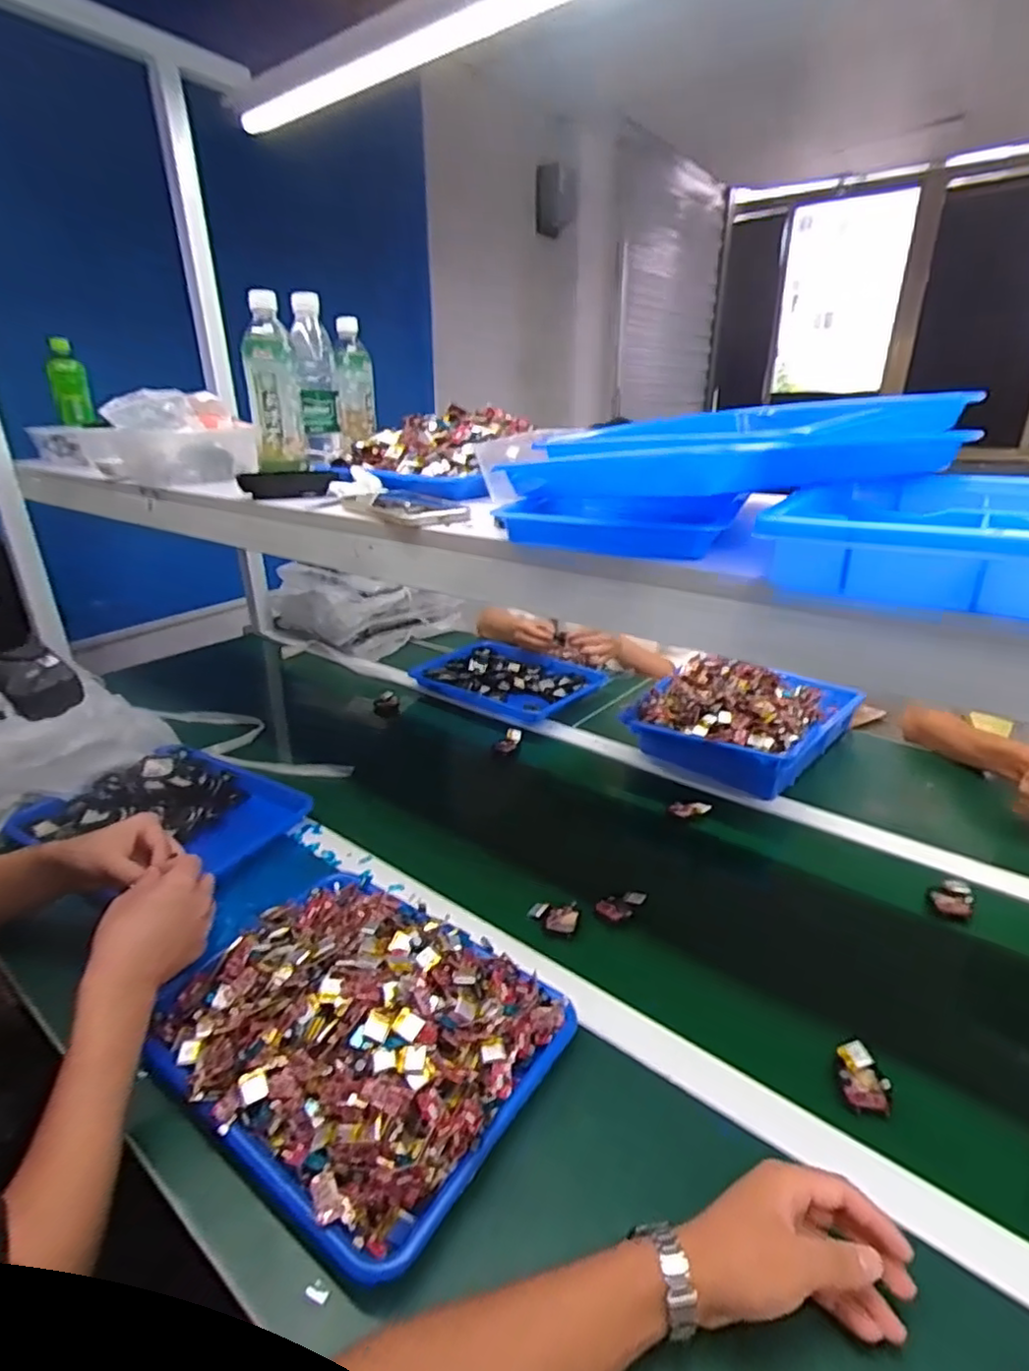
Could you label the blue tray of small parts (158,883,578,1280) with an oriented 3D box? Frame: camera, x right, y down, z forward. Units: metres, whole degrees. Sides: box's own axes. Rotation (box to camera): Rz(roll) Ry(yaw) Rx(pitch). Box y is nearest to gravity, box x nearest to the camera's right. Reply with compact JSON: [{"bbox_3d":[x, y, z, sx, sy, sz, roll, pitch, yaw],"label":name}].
[{"bbox_3d":[-0.139,0.283,0.562,0.316,0.065,0.245,16,30,32],"label":"blue tray of small parts"}]

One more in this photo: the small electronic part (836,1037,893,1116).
[{"bbox_3d":[0.292,0.326,0.537,0.037,0.014,0.053,5,26,12],"label":"small electronic part"}]

